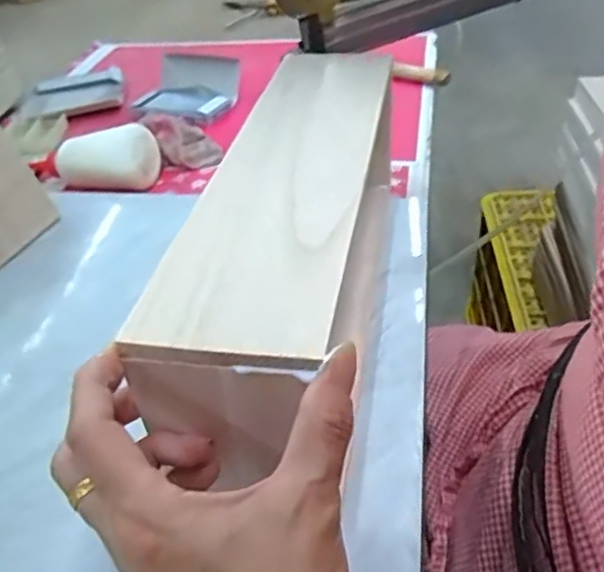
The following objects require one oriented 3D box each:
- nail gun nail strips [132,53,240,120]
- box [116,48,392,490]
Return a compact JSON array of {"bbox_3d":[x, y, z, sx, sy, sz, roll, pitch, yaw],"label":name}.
[{"bbox_3d":[-0.147,-0.256,0.788,0.124,0.044,0.099,18,44,26],"label":"nail gun nail strips"},{"bbox_3d":[-0.002,-0.056,0.375,0.090,0.060,0.334,4,42,11],"label":"box"}]

